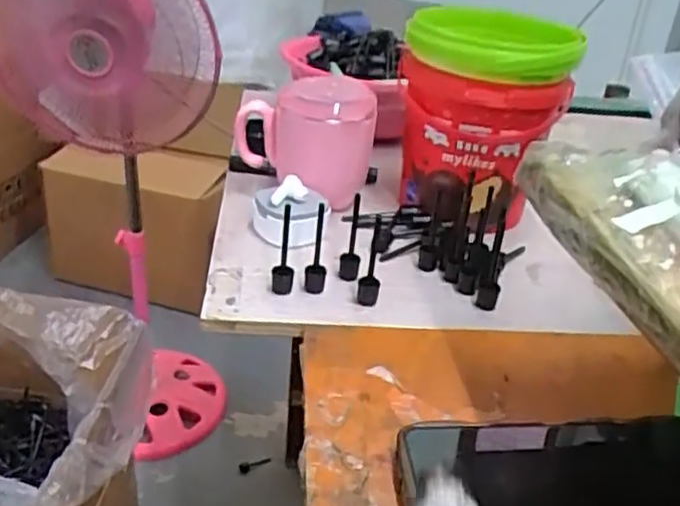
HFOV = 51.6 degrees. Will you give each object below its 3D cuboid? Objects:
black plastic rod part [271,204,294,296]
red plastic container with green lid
[{"bbox_3d":[-0.037,-0.004,0.463,0.013,0.063,0.017,2,29,-8],"label":"black plastic rod part"},{"bbox_3d":[0.111,-0.105,0.574,0.130,0.153,0.122,6,29,1],"label":"red plastic container with green lid"}]

